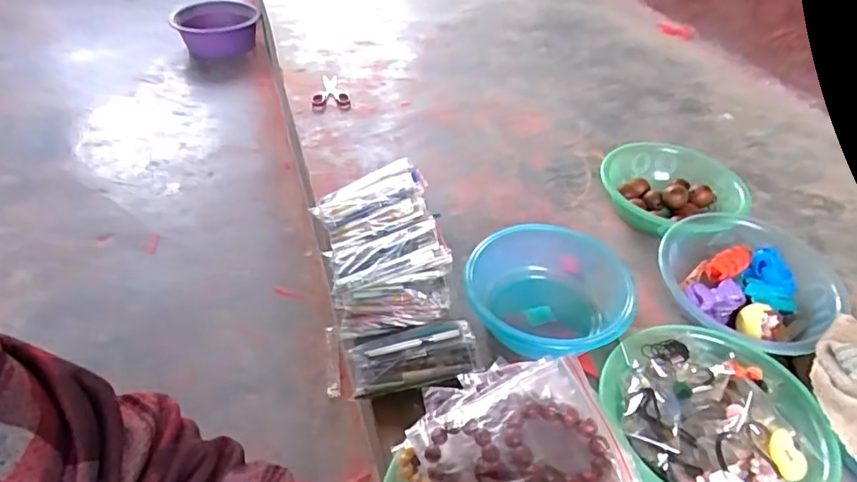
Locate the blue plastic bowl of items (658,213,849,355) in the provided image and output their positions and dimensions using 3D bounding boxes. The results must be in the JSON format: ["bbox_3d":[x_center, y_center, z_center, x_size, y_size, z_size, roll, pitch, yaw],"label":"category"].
[{"bbox_3d":[0.447,0.061,0.768,0.219,0.087,0.210,2,43,-2],"label":"blue plastic bowl of items"}]

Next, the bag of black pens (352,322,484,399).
[{"bbox_3d":[-0.019,0.149,0.689,0.163,0.018,0.082,-12,57,-4],"label":"bag of black pens"}]

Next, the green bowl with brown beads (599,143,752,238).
[{"bbox_3d":[0.412,-0.084,0.924,0.234,0.078,0.207,3,43,-1],"label":"green bowl with brown beads"}]

